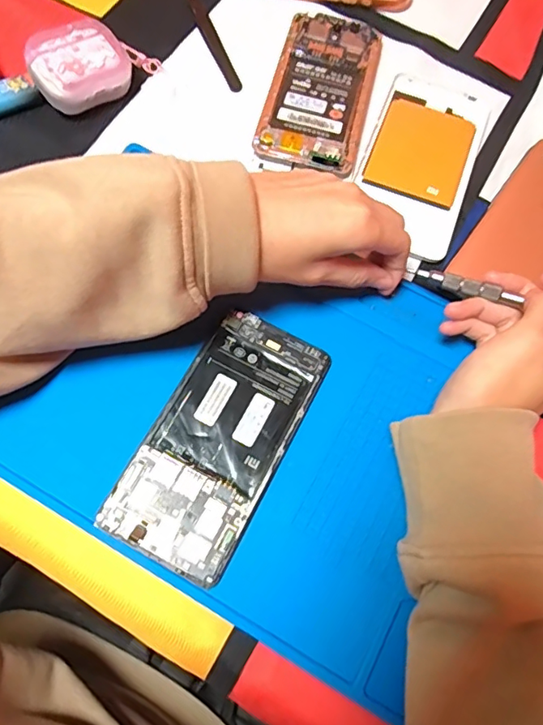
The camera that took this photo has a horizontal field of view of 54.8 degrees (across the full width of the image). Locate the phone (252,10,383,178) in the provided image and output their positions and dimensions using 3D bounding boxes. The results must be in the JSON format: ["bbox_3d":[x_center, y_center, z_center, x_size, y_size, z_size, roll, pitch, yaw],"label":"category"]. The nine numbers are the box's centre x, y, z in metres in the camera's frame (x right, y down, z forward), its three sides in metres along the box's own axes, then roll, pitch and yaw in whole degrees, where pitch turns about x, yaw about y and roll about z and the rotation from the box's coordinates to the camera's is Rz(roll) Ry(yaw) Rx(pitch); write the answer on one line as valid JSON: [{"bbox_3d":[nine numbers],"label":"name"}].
[{"bbox_3d":[0.036,-0.199,0.385,0.069,0.014,0.138,14,70,3],"label":"phone"}]

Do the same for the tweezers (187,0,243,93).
[{"bbox_3d":[-0.048,-0.258,0.405,0.012,0.008,0.120,-20,72,-9],"label":"tweezers"}]

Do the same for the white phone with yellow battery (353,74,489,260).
[{"bbox_3d":[0.107,-0.145,0.374,0.076,0.004,0.148,21,71,5],"label":"white phone with yellow battery"}]

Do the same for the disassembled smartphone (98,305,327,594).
[{"bbox_3d":[-0.028,0.042,0.300,0.071,0.011,0.146,27,72,7],"label":"disassembled smartphone"}]

